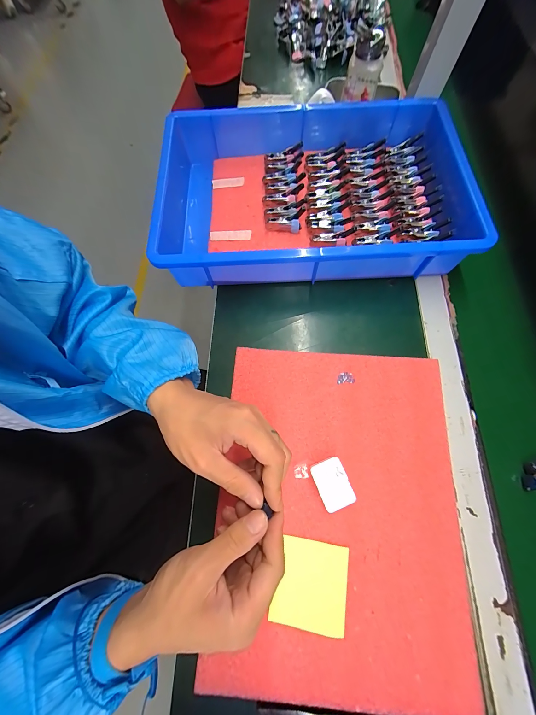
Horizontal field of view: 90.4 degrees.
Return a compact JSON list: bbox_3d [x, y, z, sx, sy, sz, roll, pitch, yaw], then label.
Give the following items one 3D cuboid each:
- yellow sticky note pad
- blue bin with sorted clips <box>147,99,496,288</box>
[{"bbox_3d":[0.045,0.236,0.278,0.070,0.009,0.075,9,71,4],"label":"yellow sticky note pad"},{"bbox_3d":[0.061,-0.252,0.413,0.431,0.085,0.291,-2,71,0],"label":"blue bin with sorted clips"}]

